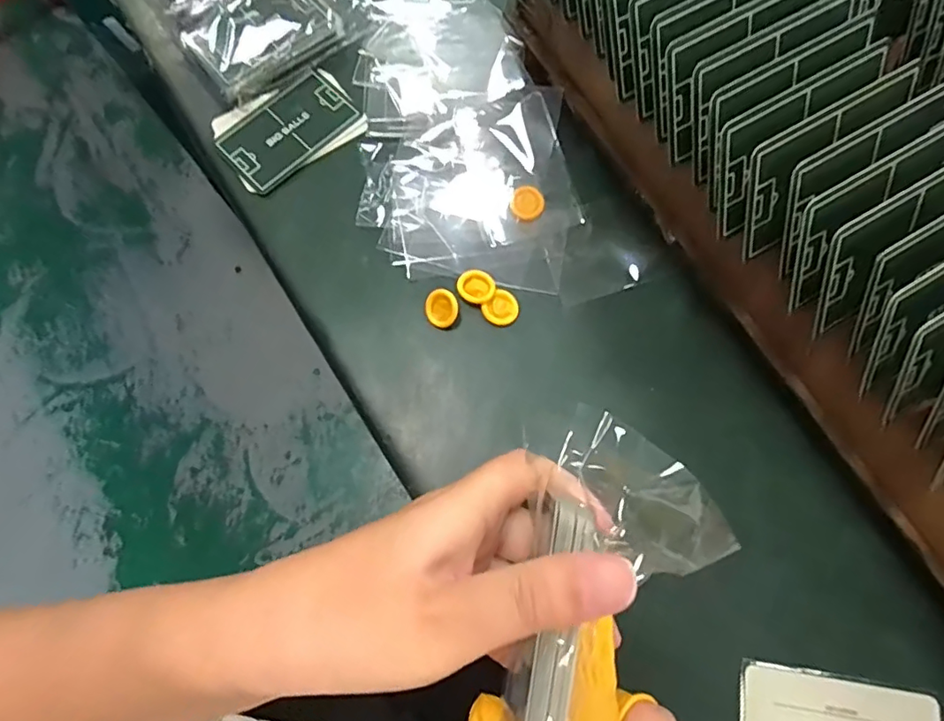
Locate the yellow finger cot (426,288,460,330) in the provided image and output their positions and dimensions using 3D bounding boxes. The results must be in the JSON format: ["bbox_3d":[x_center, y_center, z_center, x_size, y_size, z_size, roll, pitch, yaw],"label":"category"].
[{"bbox_3d":[-0.016,-0.029,0.298,0.019,0.005,0.020,30,110,24],"label":"yellow finger cot"}]

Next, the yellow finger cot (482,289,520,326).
[{"bbox_3d":[0.017,-0.029,0.300,0.018,0.004,0.019,0,74,2],"label":"yellow finger cot"}]

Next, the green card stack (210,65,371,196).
[{"bbox_3d":[-0.115,-0.147,0.340,0.086,0.005,0.060,-35,76,-8],"label":"green card stack"}]

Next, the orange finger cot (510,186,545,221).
[{"bbox_3d":[0.033,-0.093,0.318,0.019,0.004,0.020,0,74,2],"label":"orange finger cot"}]

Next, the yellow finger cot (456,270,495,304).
[{"bbox_3d":[0.003,-0.042,0.302,0.020,0.004,0.019,0,74,2],"label":"yellow finger cot"}]

